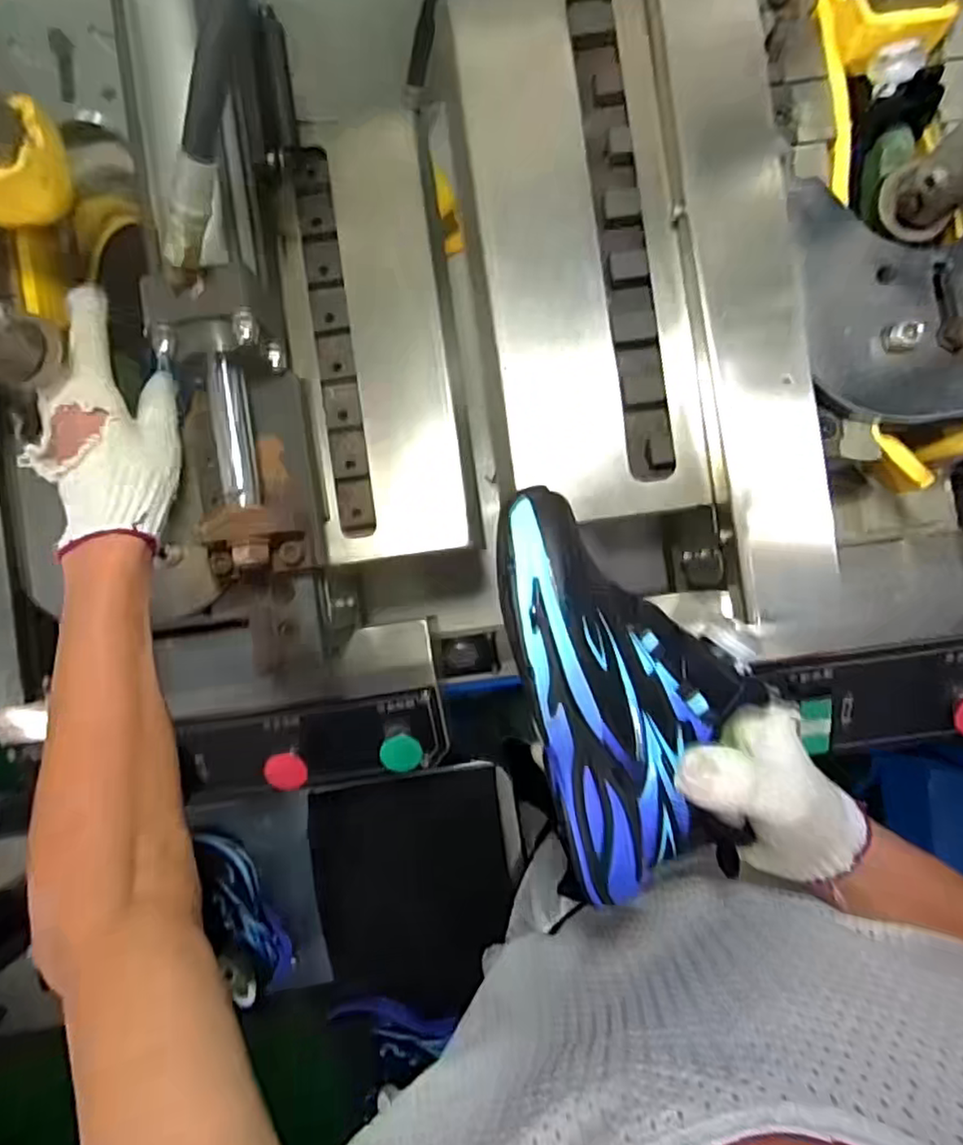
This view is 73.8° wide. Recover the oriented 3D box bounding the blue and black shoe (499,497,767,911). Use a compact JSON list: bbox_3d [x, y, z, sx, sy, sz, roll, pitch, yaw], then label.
[{"bbox_3d":[0.078,0.058,0.304,0.108,0.067,0.201,-12,88,1],"label":"blue and black shoe"}]

